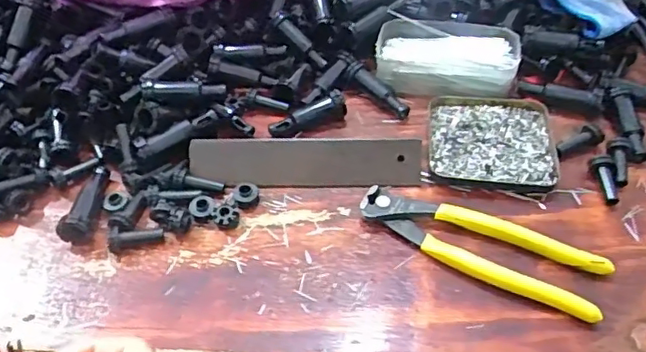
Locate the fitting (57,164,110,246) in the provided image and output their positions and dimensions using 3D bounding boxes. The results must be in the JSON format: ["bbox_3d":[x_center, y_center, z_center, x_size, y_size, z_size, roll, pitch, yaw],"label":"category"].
[{"bbox_3d":[-0.172,0.017,0.436,0.020,0.019,0.068,4,48,6],"label":"fitting"}]

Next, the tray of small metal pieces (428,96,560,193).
[{"bbox_3d":[0.133,-0.029,0.470,0.094,0.012,0.098,5,48,6],"label":"tray of small metal pieces"}]

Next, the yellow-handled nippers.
[{"bbox_3d":[0.104,0.044,0.398,0.164,0.014,0.047,23,52,21],"label":"yellow-handled nippers"}]

